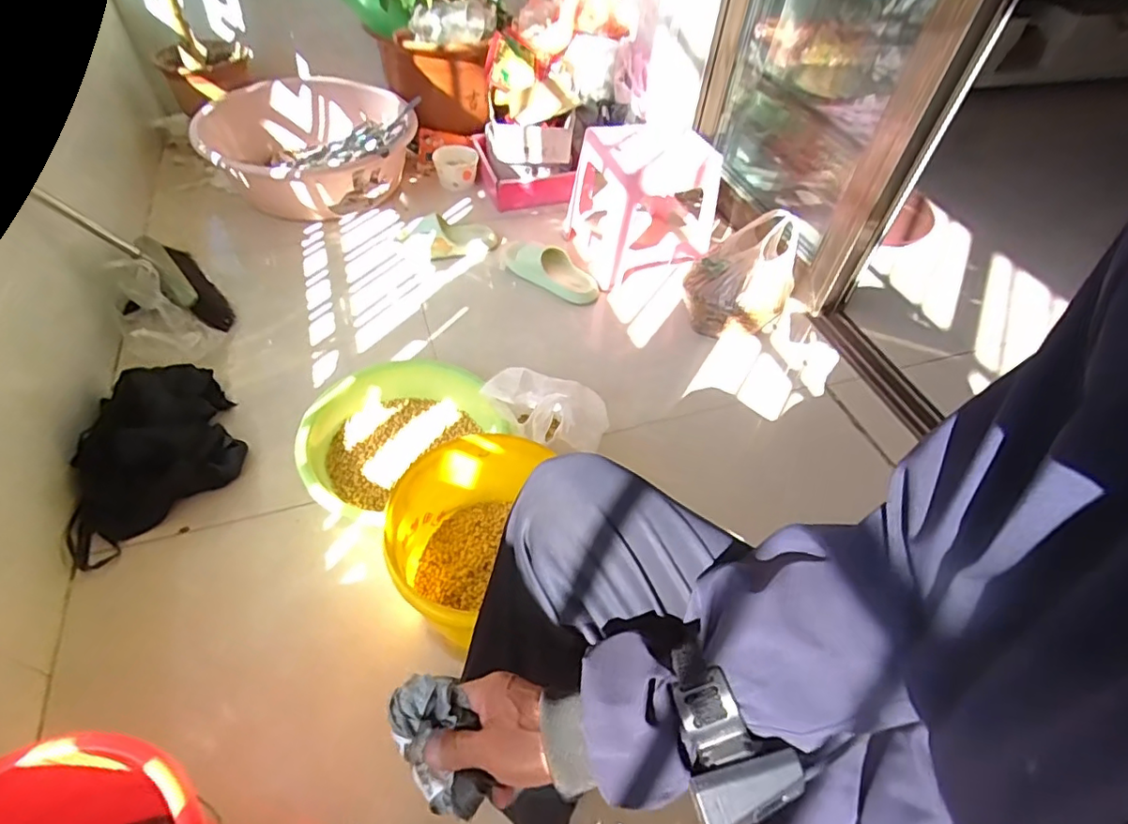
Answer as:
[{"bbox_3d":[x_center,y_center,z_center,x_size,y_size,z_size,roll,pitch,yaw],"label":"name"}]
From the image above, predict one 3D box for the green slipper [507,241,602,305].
[{"bbox_3d":[-0.042,-0.351,1.389,0.277,0.071,0.090,29,53,18],"label":"green slipper"}]

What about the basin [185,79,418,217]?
[{"bbox_3d":[-0.660,-0.702,1.520,0.505,0.183,0.465,-11,52,-14],"label":"basin"}]

